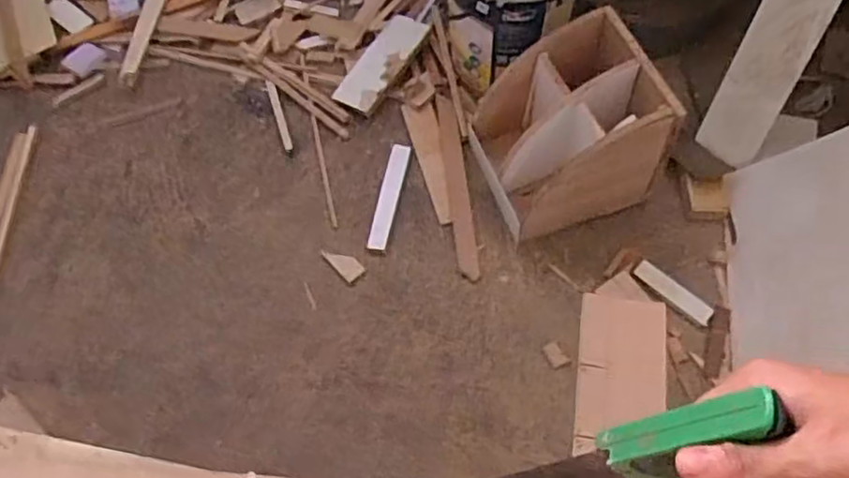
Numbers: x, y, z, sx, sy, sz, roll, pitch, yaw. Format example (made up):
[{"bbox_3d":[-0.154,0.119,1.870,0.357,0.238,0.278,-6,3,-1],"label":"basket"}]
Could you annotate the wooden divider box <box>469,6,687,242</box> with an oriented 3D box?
[{"bbox_3d":[0.304,-0.228,1.391,0.318,0.323,0.307,-20,66,-8],"label":"wooden divider box"}]

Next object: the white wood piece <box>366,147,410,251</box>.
[{"bbox_3d":[-0.081,-0.101,1.532,0.048,0.023,0.262,10,65,6],"label":"white wood piece"}]

